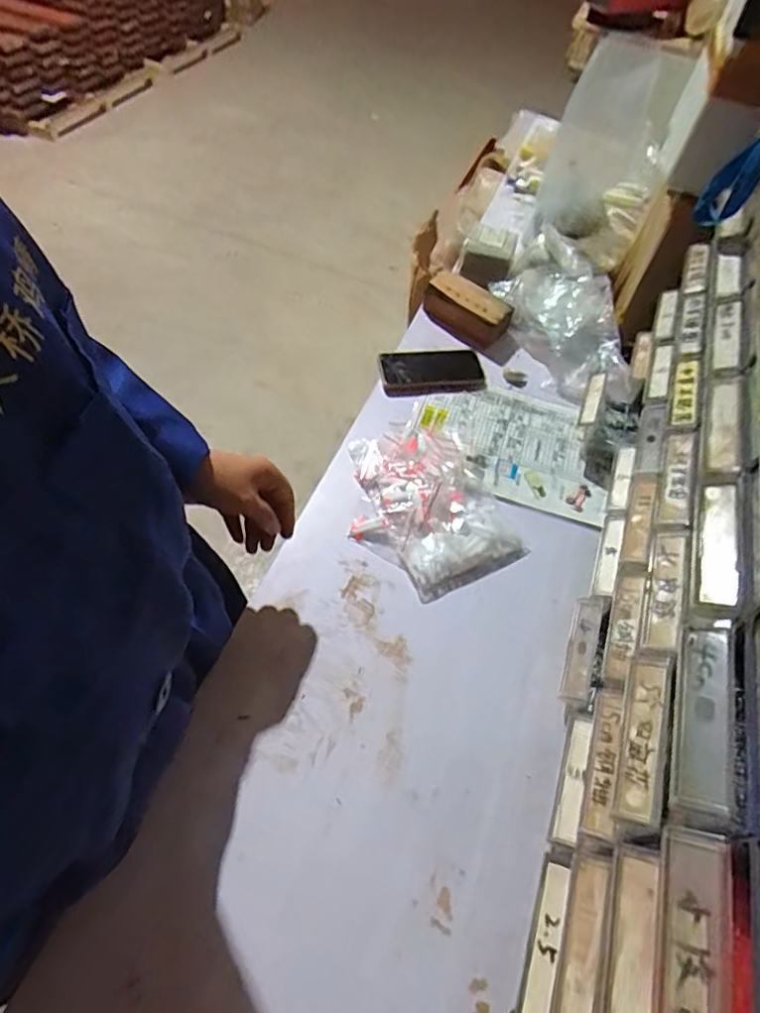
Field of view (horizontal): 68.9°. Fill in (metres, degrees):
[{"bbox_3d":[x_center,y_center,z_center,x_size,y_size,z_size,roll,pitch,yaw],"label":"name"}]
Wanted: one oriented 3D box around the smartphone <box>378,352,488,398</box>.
[{"bbox_3d":[0.083,-0.212,0.868,0.161,0.019,0.084,-3,58,-7],"label":"smartphone"}]

